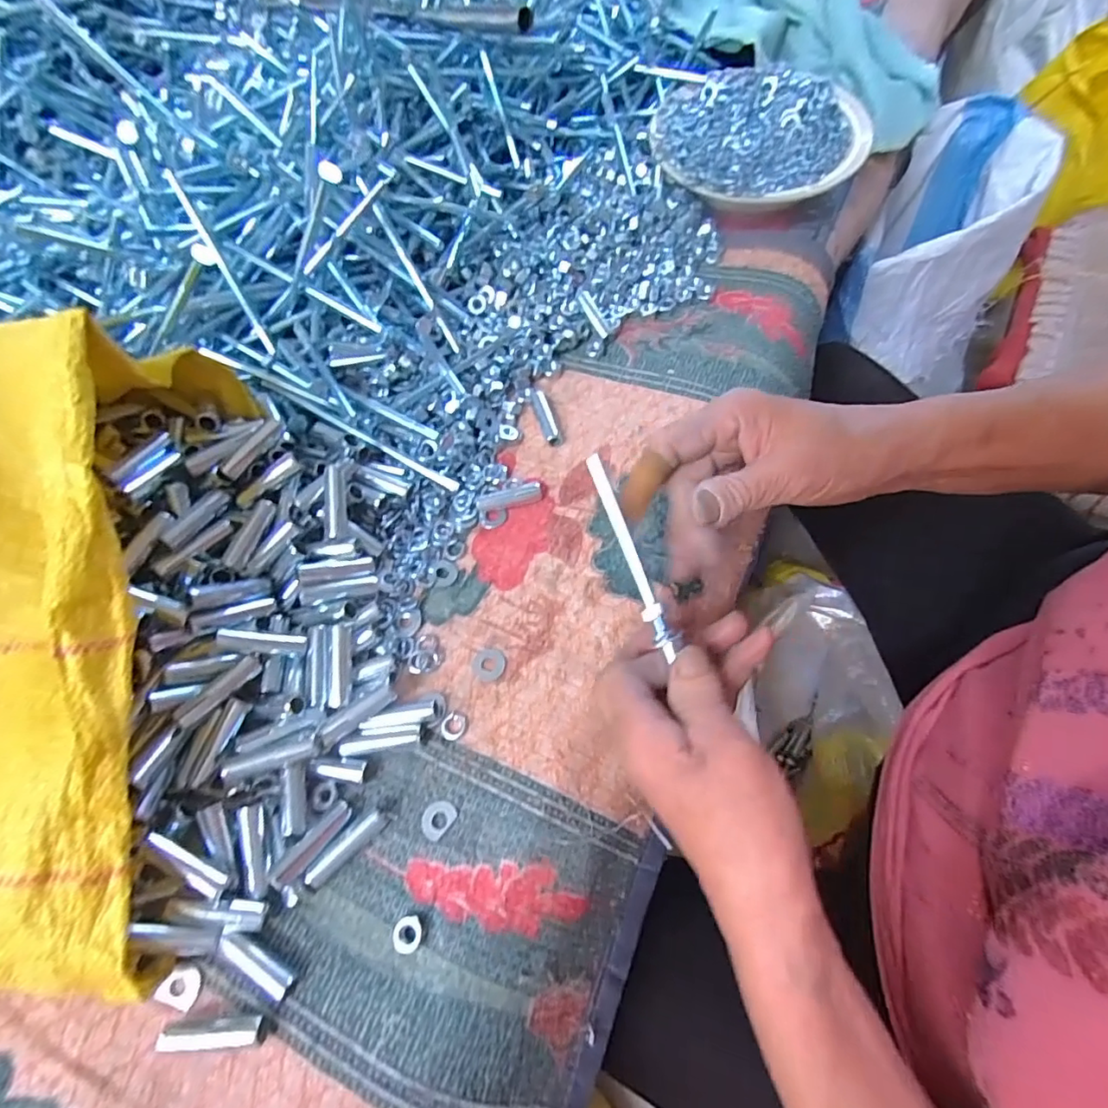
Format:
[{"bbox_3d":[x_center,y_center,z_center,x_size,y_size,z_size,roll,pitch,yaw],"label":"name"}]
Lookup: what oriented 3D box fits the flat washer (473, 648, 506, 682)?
[{"bbox_3d":[-0.037,0.064,0.317,0.019,0.004,0.018,-1,64,2],"label":"flat washer"}]

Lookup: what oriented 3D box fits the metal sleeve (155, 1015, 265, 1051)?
[{"bbox_3d":[-0.146,0.206,0.238,0.043,0.011,0.009,-5,64,0],"label":"metal sleeve"}]

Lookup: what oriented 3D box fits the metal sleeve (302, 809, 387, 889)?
[{"bbox_3d":[-0.102,0.143,0.272,0.042,0.009,0.011,-40,69,-16],"label":"metal sleeve"}]

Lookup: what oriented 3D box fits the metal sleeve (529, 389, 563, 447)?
[{"bbox_3d":[-0.006,-0.096,0.388,0.010,0.011,0.046,-18,65,-6],"label":"metal sleeve"}]

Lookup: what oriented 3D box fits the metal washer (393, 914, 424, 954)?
[{"bbox_3d":[-0.067,0.174,0.255,0.013,0.006,0.014,-1,64,2],"label":"metal washer"}]

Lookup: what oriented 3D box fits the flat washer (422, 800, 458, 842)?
[{"bbox_3d":[-0.059,0.133,0.278,0.015,0.004,0.019,37,71,18],"label":"flat washer"}]

